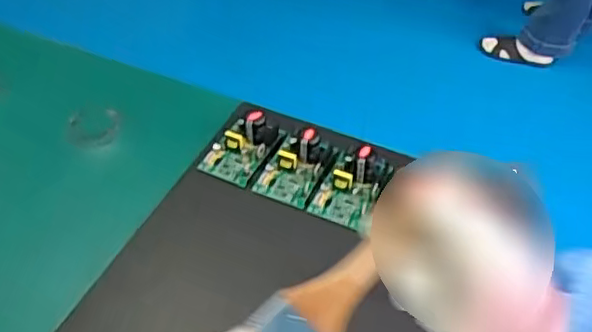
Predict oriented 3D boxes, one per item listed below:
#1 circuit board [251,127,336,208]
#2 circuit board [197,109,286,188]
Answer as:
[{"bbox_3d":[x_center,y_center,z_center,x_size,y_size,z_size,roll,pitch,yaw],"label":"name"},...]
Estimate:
[{"bbox_3d":[-0.003,-0.006,0.781,0.078,0.042,0.108,22,68,16],"label":"circuit board"},{"bbox_3d":[-0.068,-0.025,0.802,0.069,0.031,0.100,29,73,20],"label":"circuit board"}]

